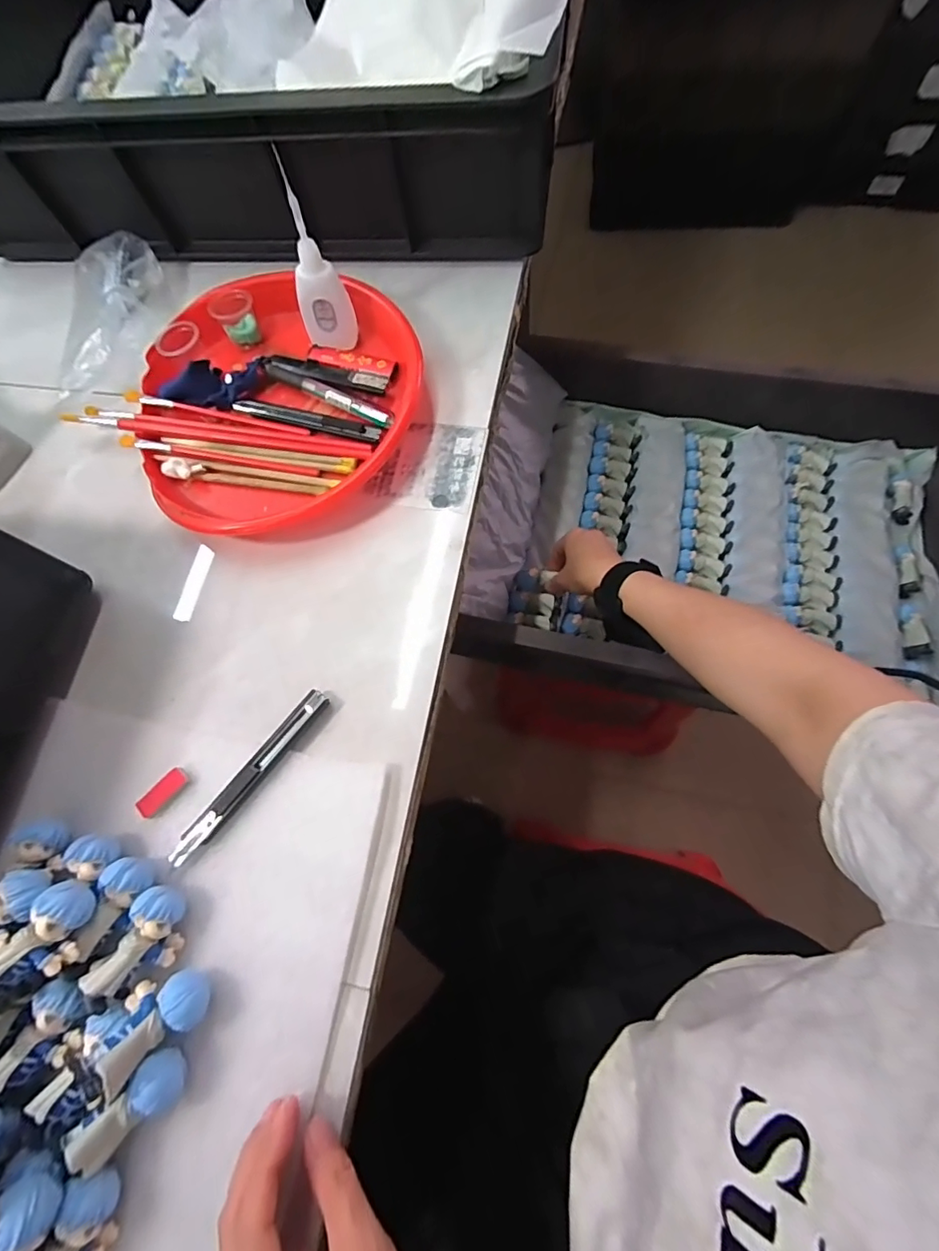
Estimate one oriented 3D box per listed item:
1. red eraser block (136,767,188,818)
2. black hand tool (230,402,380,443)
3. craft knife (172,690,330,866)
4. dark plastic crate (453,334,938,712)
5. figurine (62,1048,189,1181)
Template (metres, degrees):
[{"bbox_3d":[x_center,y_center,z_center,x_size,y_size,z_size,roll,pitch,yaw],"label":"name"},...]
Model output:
[{"bbox_3d":[-0.204,0.112,0.331,0.014,0.004,0.035,43,79,16],"label":"red eraser block"},{"bbox_3d":[-0.137,-0.172,0.415,0.133,0.011,0.016,17,74,10],"label":"black hand tool"},{"bbox_3d":[-0.144,0.098,0.326,0.016,0.009,0.133,36,77,11],"label":"craft knife"},{"bbox_3d":[0.290,-0.119,0.572,0.531,0.144,0.402,10,72,8],"label":"dark plastic crate"},{"bbox_3d":[-0.180,0.258,0.264,0.052,0.028,0.026,-42,73,-9],"label":"figurine"}]

